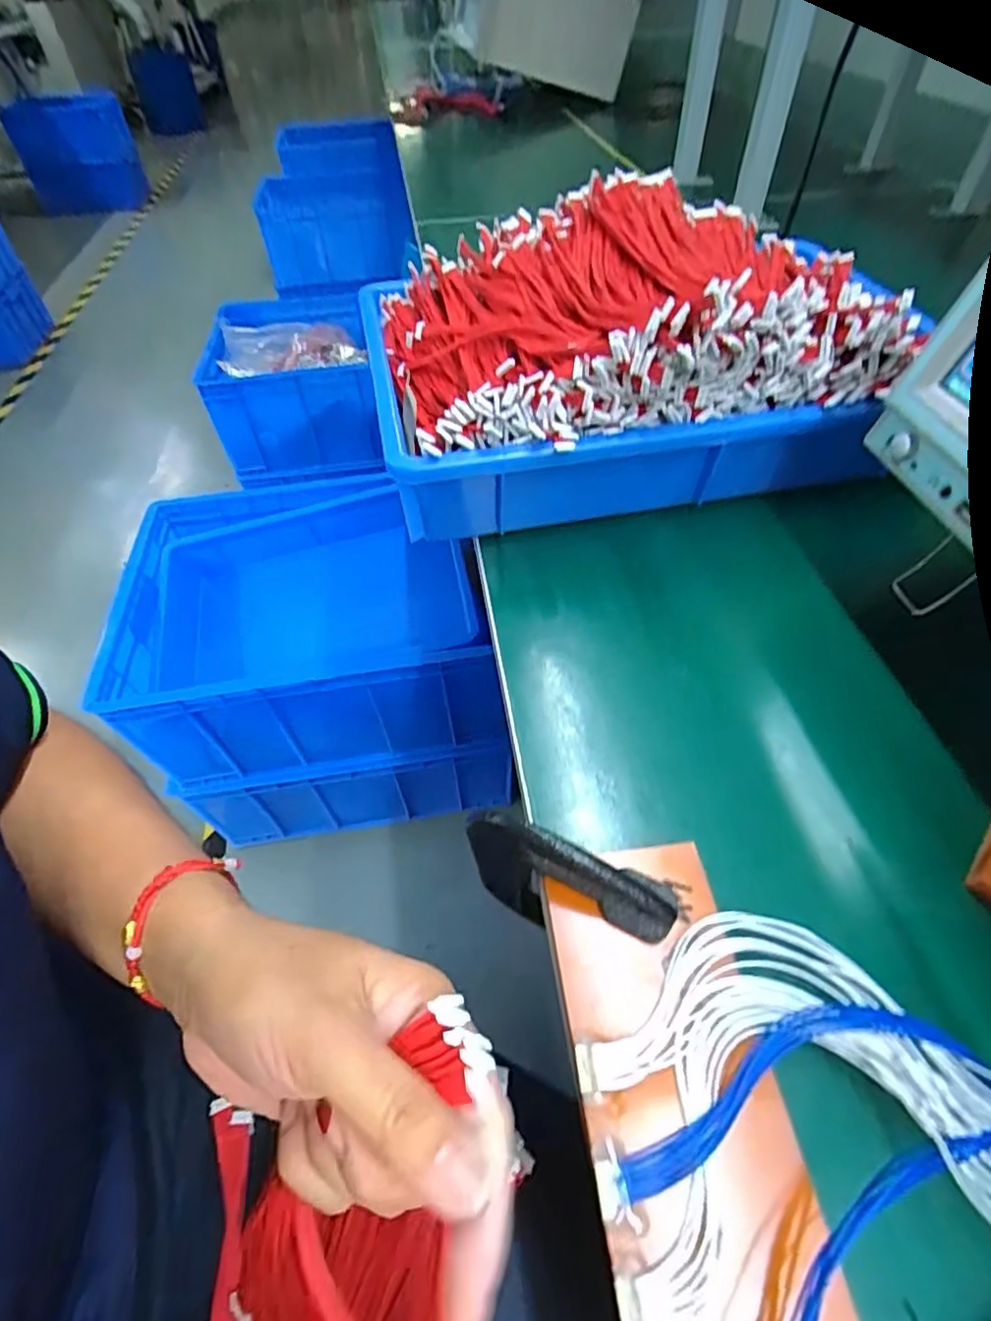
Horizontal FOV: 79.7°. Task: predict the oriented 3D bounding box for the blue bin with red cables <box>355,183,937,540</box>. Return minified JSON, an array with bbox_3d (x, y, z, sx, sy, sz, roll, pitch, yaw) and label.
[{"bbox_3d":[0.086,-0.233,0.447,0.343,0.133,0.263,-6,51,-3],"label":"blue bin with red cables"}]

